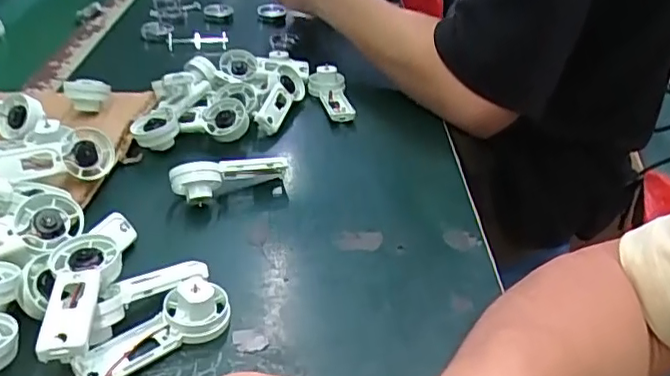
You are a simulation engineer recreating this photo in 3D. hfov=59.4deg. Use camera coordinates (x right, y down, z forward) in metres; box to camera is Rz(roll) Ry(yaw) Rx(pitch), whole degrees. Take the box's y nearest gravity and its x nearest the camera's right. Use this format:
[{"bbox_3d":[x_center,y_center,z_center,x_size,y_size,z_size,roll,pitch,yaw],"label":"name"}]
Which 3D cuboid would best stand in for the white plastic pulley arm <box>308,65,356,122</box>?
[{"bbox_3d":[-0.004,-0.093,0.586,0.036,0.030,0.078,-4,35,-8],"label":"white plastic pulley arm"}]

